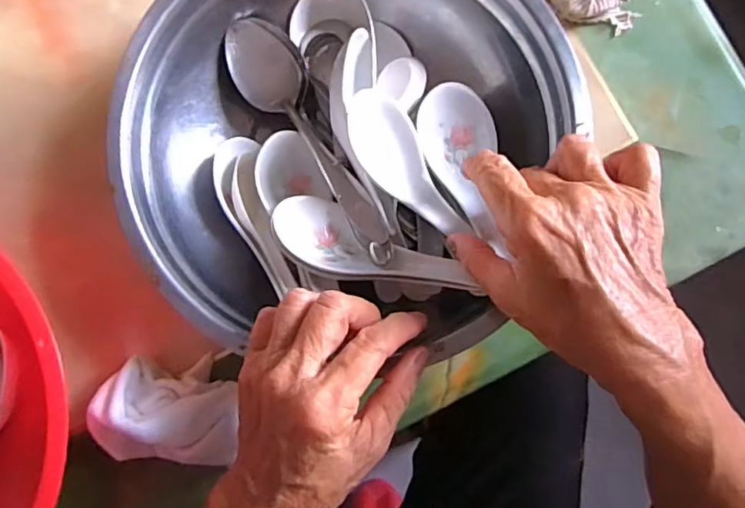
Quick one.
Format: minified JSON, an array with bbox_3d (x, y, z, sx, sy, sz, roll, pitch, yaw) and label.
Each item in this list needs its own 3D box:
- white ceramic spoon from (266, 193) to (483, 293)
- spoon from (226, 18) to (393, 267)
[{"bbox_3d":[0.001,-0.001,0.328,0.117,0.027,0.043,18,81,10],"label":"white ceramic spoon"},{"bbox_3d":[-0.041,-0.068,0.347,0.042,0.024,0.172,-25,84,-3],"label":"spoon"}]

